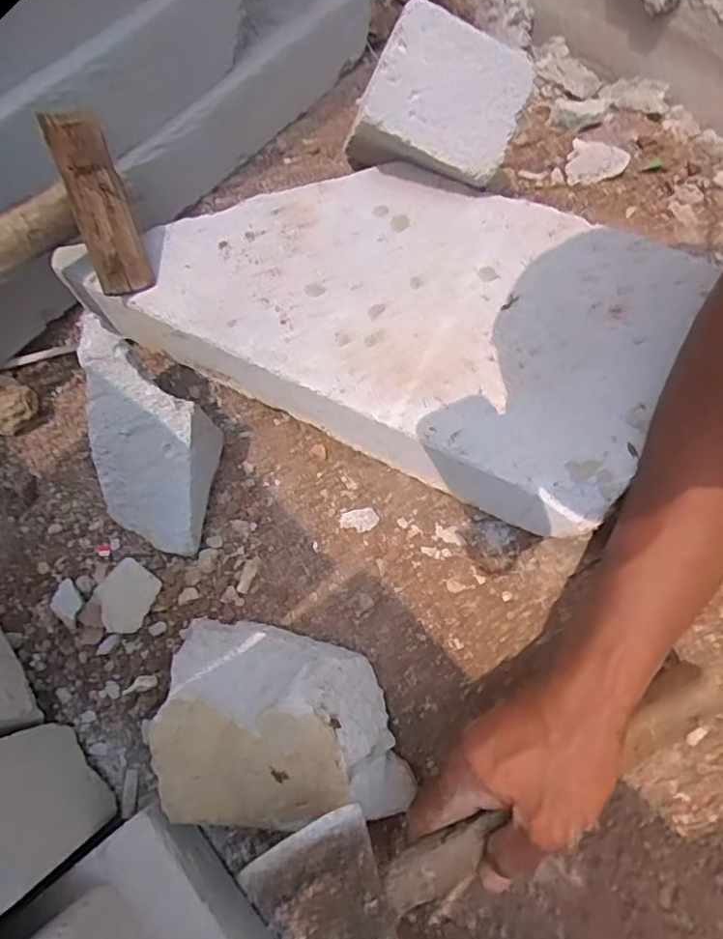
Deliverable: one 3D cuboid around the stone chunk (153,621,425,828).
[{"bbox_3d":[-0.050,0.162,0.382,0.147,0.073,0.116,4,70,0],"label":"stone chunk"}]

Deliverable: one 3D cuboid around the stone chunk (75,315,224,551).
[{"bbox_3d":[-0.153,-0.012,0.414,0.116,0.119,0.091,34,73,10],"label":"stone chunk"}]

